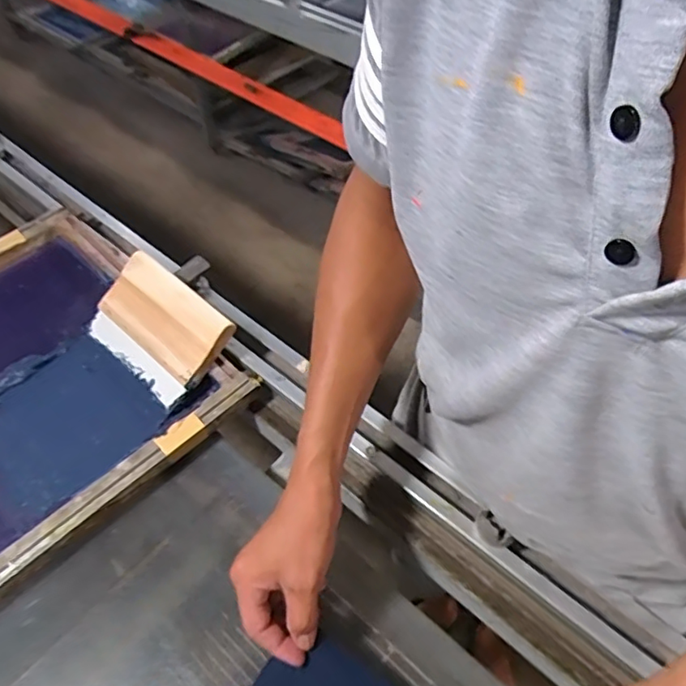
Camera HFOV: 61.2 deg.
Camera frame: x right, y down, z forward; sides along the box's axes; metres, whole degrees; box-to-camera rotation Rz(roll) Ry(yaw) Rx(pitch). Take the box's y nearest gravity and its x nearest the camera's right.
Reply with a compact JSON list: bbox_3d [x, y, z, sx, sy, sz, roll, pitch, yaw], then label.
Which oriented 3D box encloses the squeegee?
[{"bbox_3d":[-0.214,-0.020,0.669,0.169,0.022,0.118,38,99,21],"label":"squeegee"}]

